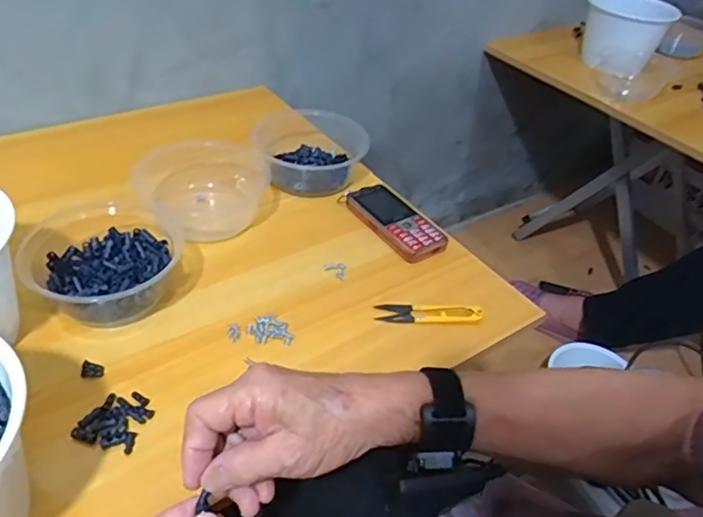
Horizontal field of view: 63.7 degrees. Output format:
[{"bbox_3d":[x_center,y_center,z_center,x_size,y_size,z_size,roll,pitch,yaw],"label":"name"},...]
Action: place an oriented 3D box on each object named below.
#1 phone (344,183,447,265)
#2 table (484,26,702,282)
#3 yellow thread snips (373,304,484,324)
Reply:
[{"bbox_3d":[0.051,-0.046,0.660,0.059,0.017,0.138,-21,48,-29],"label":"phone"},{"bbox_3d":[0.654,-0.173,1.279,0.550,0.531,0.556,-20,48,-29],"label":"table"},{"bbox_3d":[0.077,0.055,0.559,0.105,0.008,0.024,5,41,-3],"label":"yellow thread snips"}]

